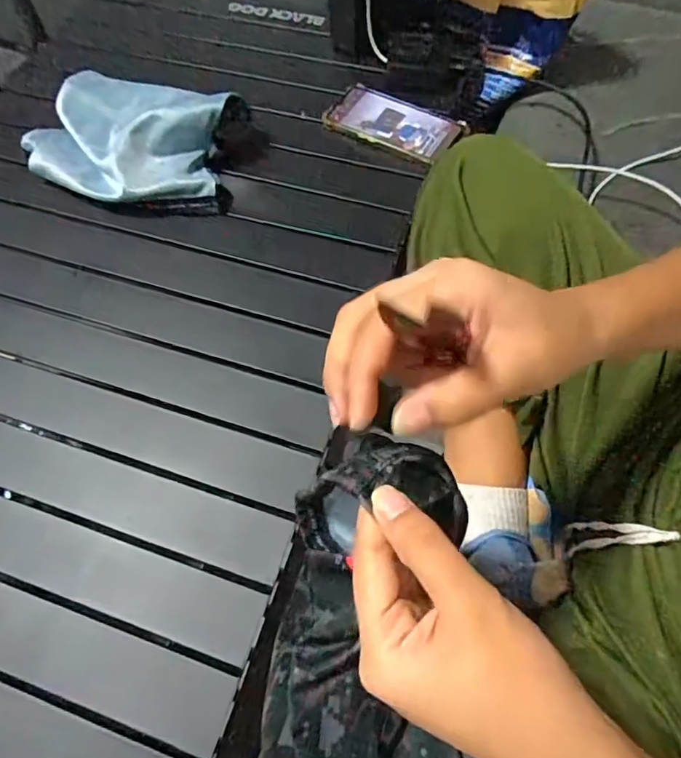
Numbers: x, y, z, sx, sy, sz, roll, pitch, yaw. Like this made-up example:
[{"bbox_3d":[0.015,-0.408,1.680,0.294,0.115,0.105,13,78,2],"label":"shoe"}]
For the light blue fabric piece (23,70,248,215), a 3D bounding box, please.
[{"bbox_3d":[-0.232,-0.281,0.599,0.248,0.077,0.183,23,66,13],"label":"light blue fabric piece"}]

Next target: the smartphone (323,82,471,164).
[{"bbox_3d":[0.064,-0.313,0.635,0.163,0.009,0.081,25,72,15],"label":"smartphone"}]

